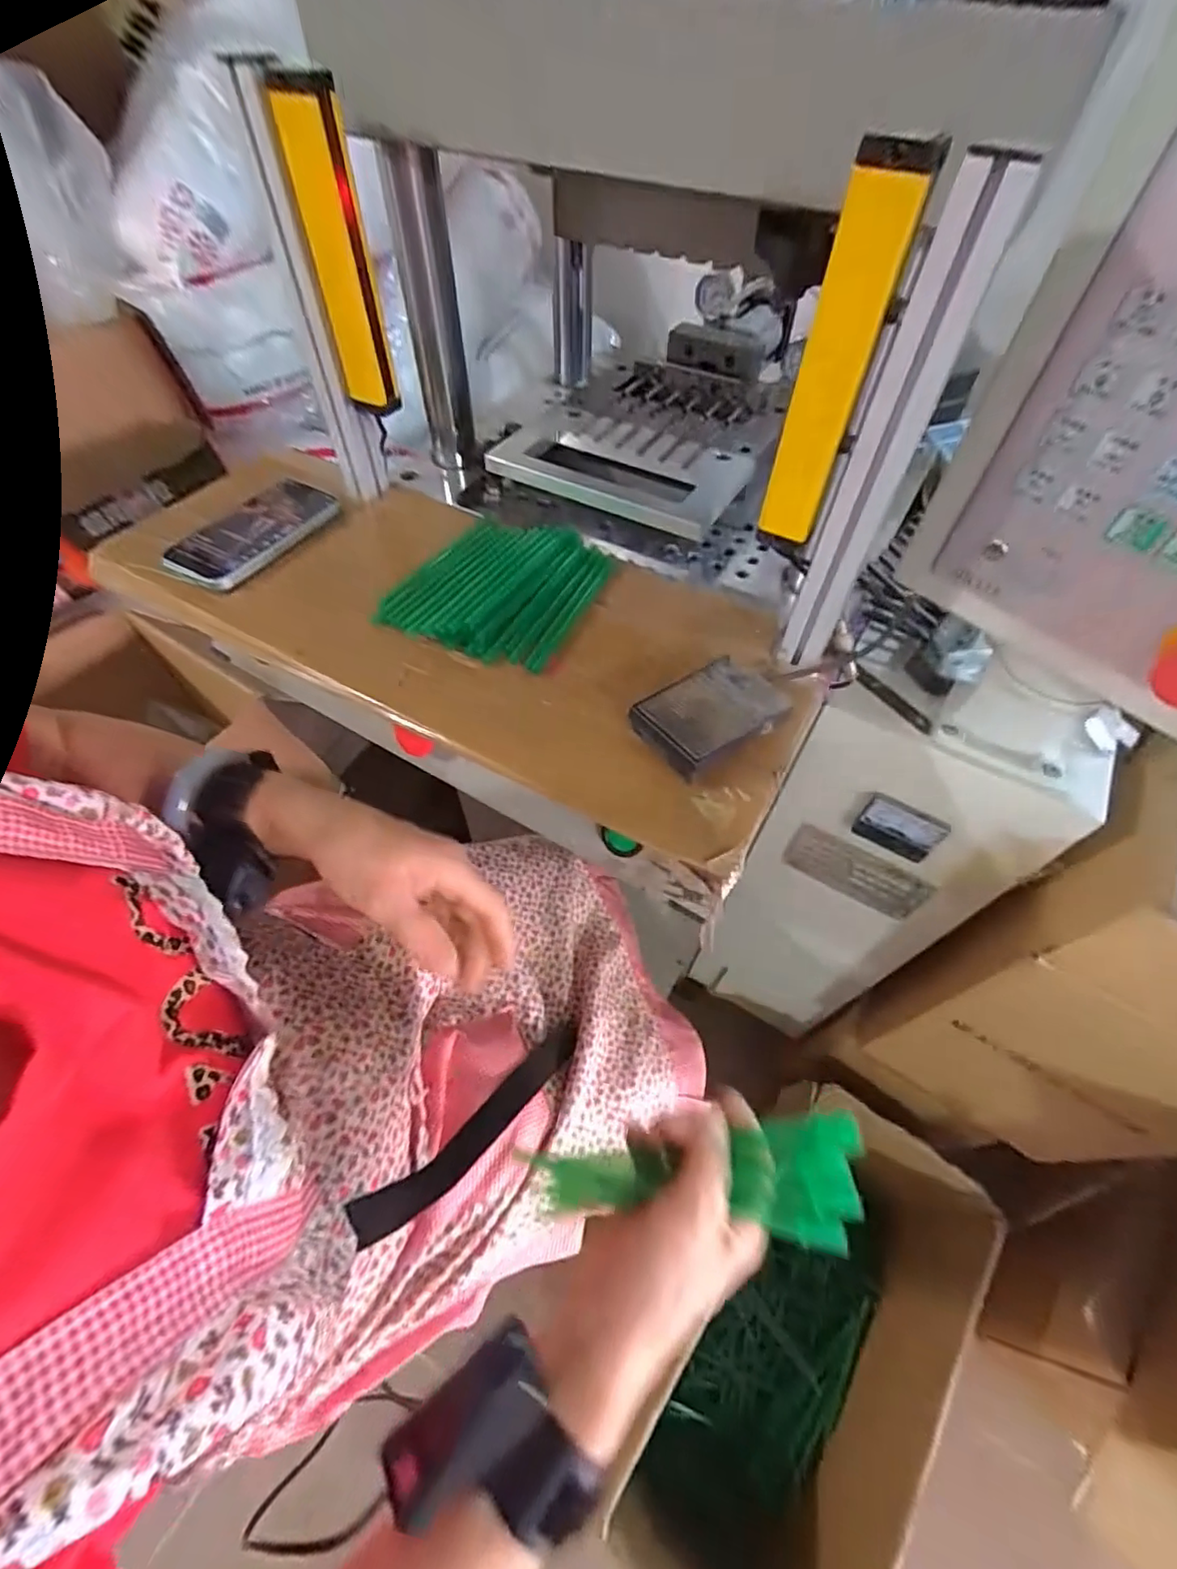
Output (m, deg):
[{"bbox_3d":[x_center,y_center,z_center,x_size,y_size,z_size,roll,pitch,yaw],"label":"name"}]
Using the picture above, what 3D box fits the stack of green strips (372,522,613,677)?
[{"bbox_3d":[-0.075,-0.178,0.523,0.159,0.020,0.176,17,57,11],"label":"stack of green strips"}]

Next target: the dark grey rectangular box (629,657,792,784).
[{"bbox_3d":[0.085,-0.049,0.419,0.101,0.032,0.066,-32,61,-20],"label":"dark grey rectangular box"}]

